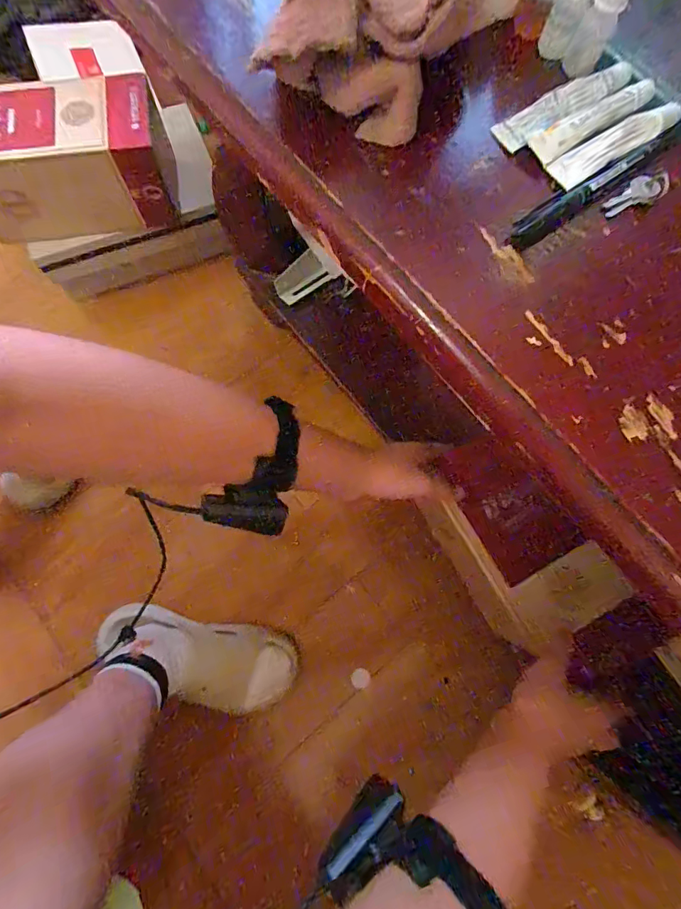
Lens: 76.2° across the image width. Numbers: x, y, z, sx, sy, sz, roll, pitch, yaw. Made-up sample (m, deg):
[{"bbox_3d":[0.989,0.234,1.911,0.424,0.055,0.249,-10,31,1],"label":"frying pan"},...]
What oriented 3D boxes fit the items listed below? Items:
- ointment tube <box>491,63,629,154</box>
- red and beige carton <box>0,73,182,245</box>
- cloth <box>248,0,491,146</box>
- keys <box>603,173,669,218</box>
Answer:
[{"bbox_3d":[0.148,-0.230,0.285,0.098,0.012,0.025,-30,79,-8],"label":"ointment tube"},{"bbox_3d":[-0.403,-0.436,0.641,0.279,0.141,0.140,-14,77,-5],"label":"red and beige carton"},{"bbox_3d":[0.017,-0.242,0.256,0.125,0.065,0.058,12,77,1],"label":"cloth"},{"bbox_3d":[0.186,-0.165,0.274,0.045,0.006,0.016,-21,78,-6],"label":"keys"}]

